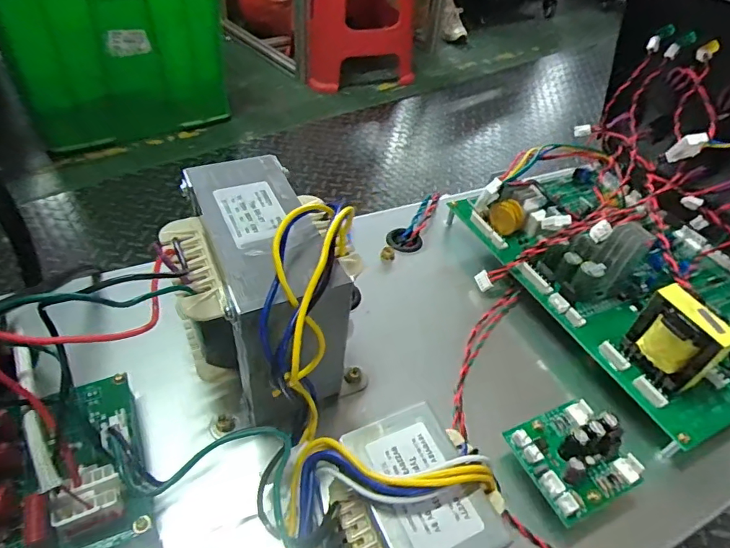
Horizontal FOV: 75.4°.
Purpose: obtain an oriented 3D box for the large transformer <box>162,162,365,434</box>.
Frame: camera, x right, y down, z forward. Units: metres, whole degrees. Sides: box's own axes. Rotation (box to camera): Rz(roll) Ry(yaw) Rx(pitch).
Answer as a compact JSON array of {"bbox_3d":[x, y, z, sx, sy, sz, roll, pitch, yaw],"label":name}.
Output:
[{"bbox_3d":[-0.052,0.011,0.260,0.092,0.113,0.133,-14,48,-21],"label":"large transformer"}]

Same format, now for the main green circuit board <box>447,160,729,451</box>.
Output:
[{"bbox_3d":[0.207,-0.016,0.351,0.174,0.056,0.233,-15,48,-22],"label":"main green circuit board"}]

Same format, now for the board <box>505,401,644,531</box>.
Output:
[{"bbox_3d":[0.111,0.092,0.246,0.052,0.021,0.051,-14,48,-21],"label":"board"}]

